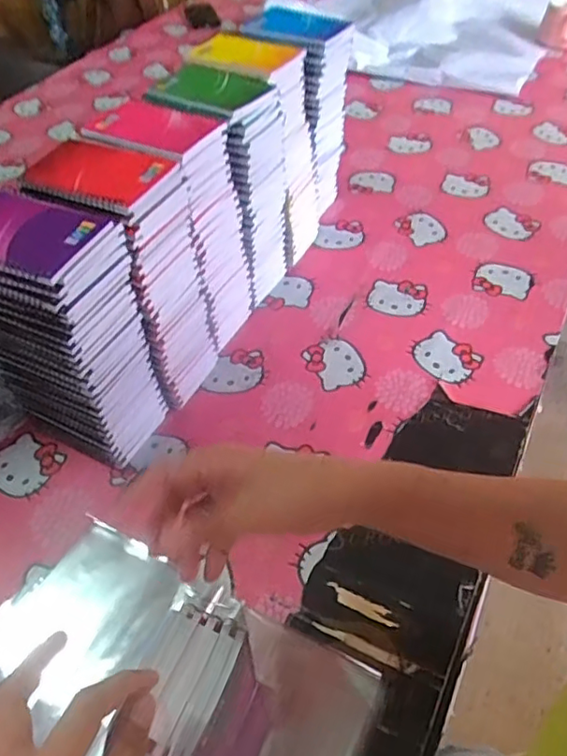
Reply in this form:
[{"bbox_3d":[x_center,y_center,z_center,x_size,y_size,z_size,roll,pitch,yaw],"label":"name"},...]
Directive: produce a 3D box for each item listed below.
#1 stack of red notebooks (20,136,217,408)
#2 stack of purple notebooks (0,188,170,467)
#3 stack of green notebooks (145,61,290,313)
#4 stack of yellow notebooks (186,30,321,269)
[{"bbox_3d":[-0.164,-0.101,0.646,0.135,0.280,0.105,20,53,21],"label":"stack of red notebooks"},{"bbox_3d":[-0.217,-0.036,0.590,0.150,0.280,0.091,15,51,17],"label":"stack of purple notebooks"},{"bbox_3d":[-0.070,-0.231,0.763,0.133,0.277,0.117,26,55,24],"label":"stack of green notebooks"},{"bbox_3d":[-0.037,-0.294,0.803,0.153,0.275,0.115,19,53,20],"label":"stack of yellow notebooks"}]

